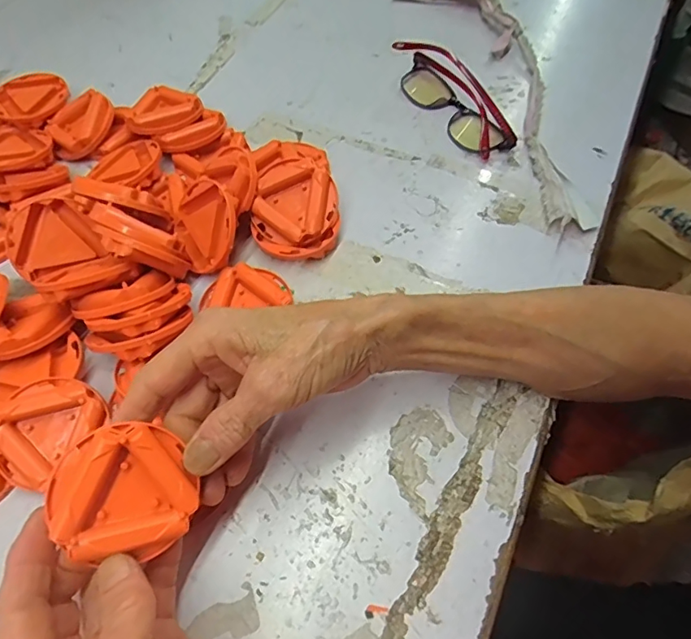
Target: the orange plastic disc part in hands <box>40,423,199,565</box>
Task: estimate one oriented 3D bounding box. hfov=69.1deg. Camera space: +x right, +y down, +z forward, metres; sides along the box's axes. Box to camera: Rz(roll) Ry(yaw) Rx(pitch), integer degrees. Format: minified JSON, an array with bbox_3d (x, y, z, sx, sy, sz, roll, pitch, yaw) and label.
[{"bbox_3d":[-0.101,0.078,0.228,0.057,0.012,0.057,4,81,-26],"label":"orange plastic disc part in hands"}]

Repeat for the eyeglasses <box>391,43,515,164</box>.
[{"bbox_3d":[0.090,-0.192,0.422,0.036,0.043,0.132,-28,62,-13],"label":"eyeglasses"}]

